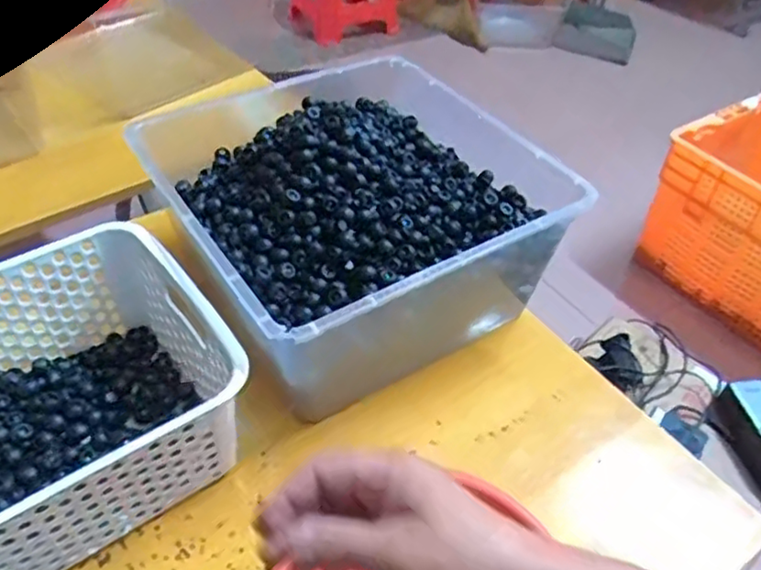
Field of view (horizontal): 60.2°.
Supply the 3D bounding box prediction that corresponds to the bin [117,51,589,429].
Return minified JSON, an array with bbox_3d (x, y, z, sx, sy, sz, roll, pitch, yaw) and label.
[{"bbox_3d":[-0.034,-0.065,0.604,0.291,0.146,0.323,-24,50,-25],"label":"bin"}]

